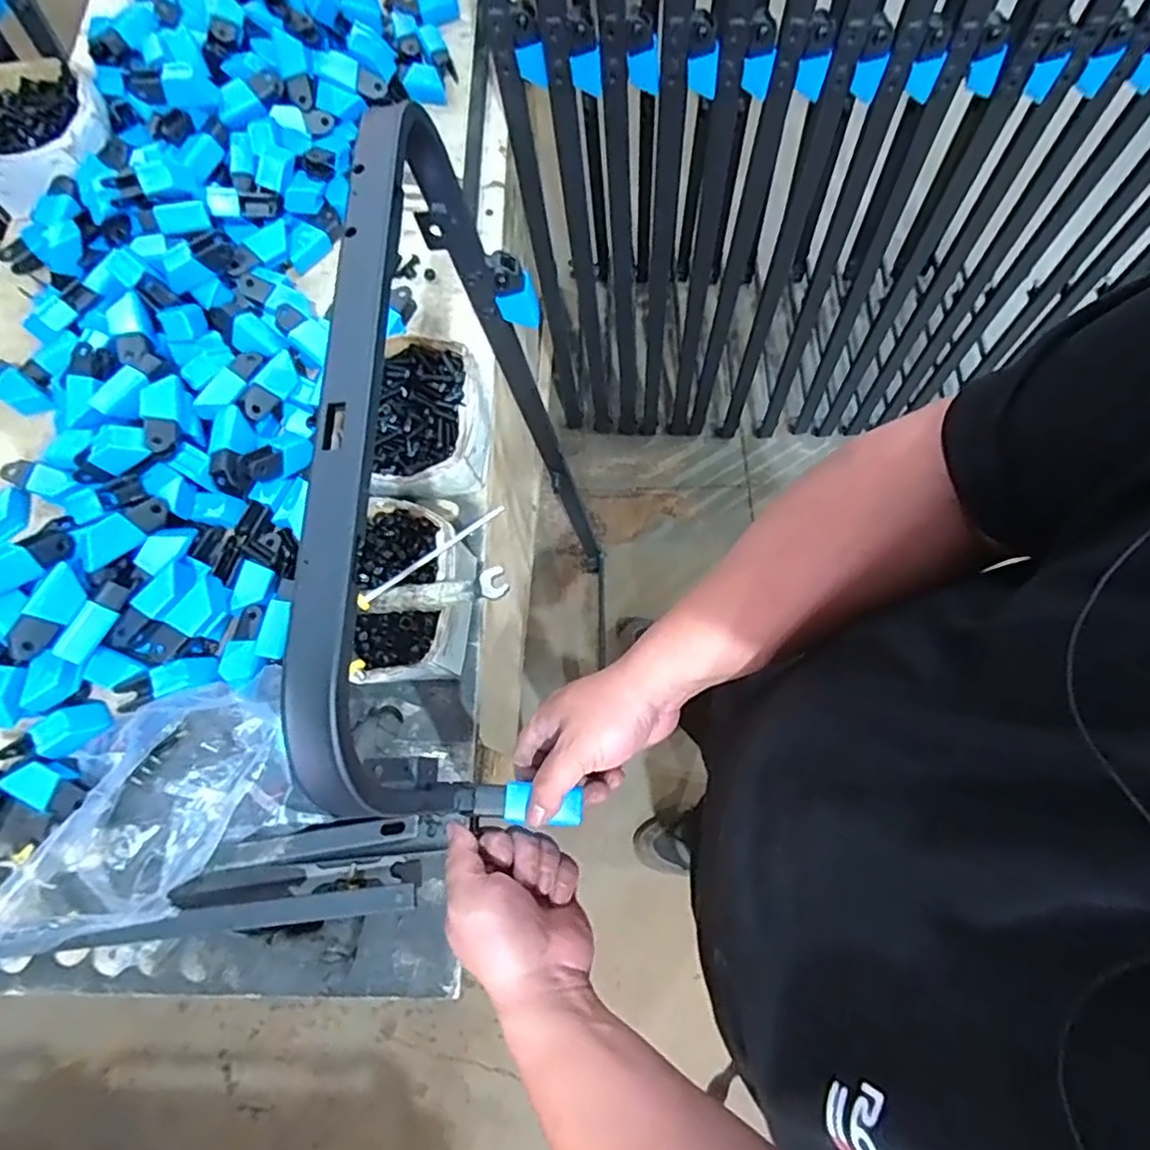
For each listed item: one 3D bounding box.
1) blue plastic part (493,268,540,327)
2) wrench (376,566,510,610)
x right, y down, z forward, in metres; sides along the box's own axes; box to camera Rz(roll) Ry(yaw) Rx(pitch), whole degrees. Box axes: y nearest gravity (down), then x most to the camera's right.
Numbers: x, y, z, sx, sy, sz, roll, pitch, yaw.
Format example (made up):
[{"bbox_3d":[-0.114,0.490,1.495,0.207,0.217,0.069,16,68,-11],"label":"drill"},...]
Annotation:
[{"bbox_3d":[-0.057,-0.277,0.657,0.042,0.063,0.018,2,72,1],"label":"blue plastic part"},{"bbox_3d":[-0.116,0.015,0.559,0.118,0.011,0.025,-9,71,14],"label":"wrench"}]

